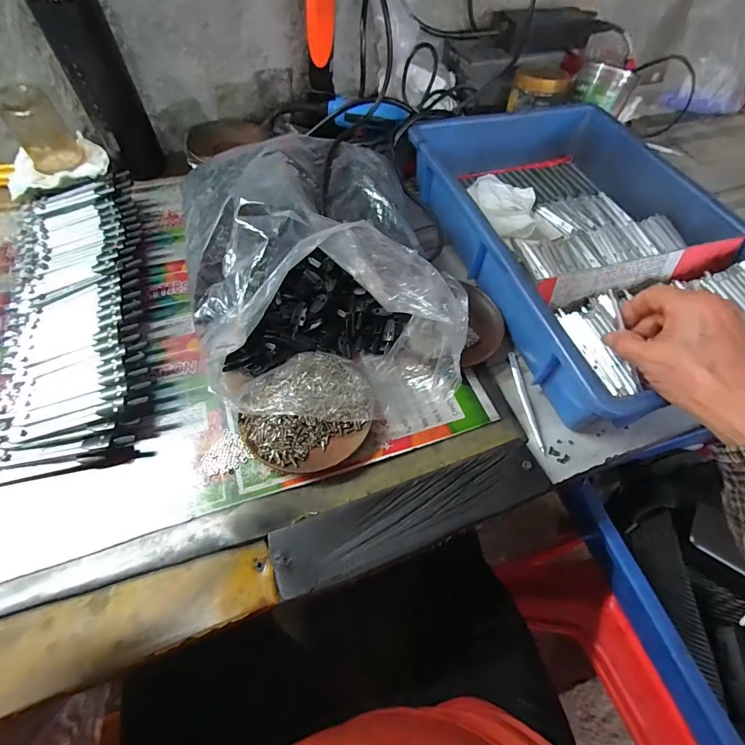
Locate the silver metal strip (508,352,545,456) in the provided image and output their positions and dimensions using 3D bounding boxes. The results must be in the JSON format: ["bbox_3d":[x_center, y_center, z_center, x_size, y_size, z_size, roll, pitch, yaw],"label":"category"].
[{"bbox_3d":[0.147,0.025,0.369,0.008,0.004,0.107,-1,58,-4],"label":"silver metal strip"}]

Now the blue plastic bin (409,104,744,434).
[{"bbox_3d":[0.245,-0.159,0.446,0.284,0.078,0.423,-14,59,-12],"label":"blue plastic bin"}]

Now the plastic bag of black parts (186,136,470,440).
[{"bbox_3d":[-0.058,-0.098,0.359,0.224,0.126,0.295,-7,58,-7],"label":"plastic bag of black parts"}]

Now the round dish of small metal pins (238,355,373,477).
[{"bbox_3d":[-0.053,0.032,0.333,0.112,0.030,0.101,-38,66,-23],"label":"round dish of small metal pins"}]

